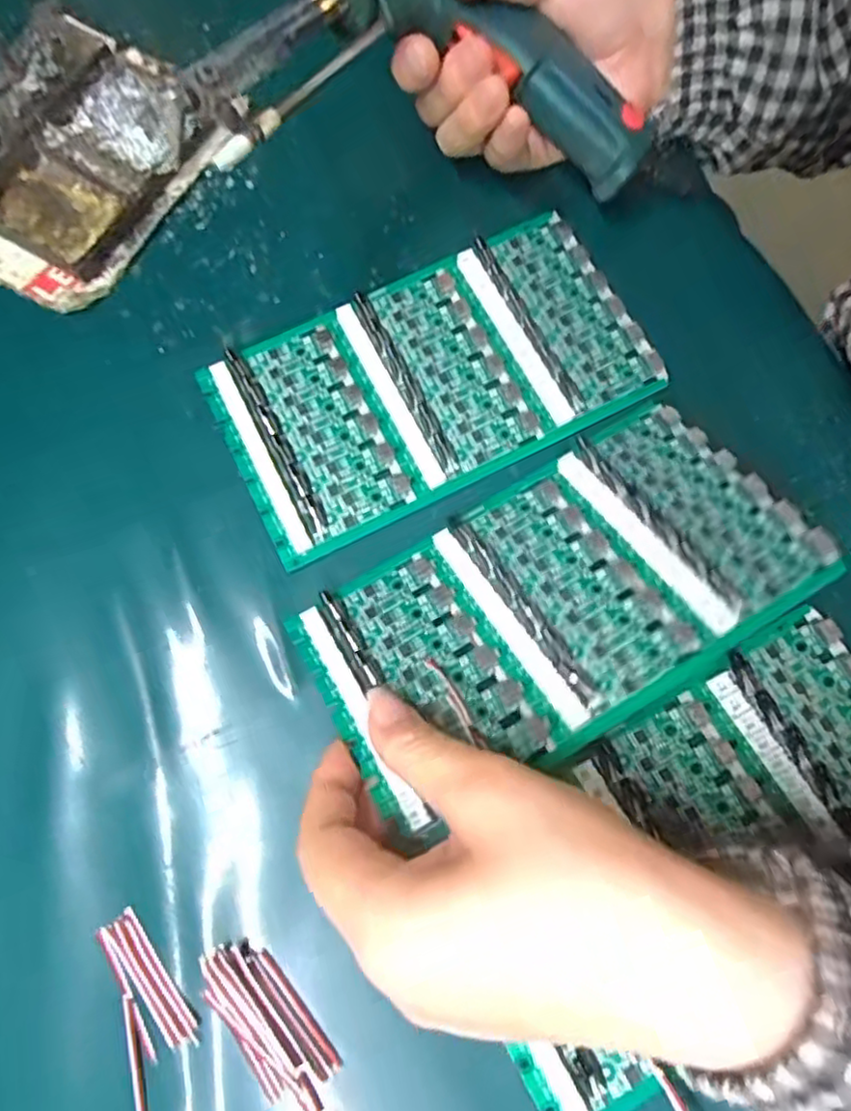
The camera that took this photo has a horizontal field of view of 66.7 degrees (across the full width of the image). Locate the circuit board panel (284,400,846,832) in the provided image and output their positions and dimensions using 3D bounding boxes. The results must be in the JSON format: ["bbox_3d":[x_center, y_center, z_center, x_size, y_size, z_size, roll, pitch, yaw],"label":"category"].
[{"bbox_3d":[0.048,0.015,0.249,0.186,0.008,0.106,-32,58,-7],"label":"circuit board panel"}]

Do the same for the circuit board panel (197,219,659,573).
[{"bbox_3d":[0.002,-0.080,0.291,0.186,0.006,0.103,-27,76,-5],"label":"circuit board panel"}]

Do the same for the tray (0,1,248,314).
[{"bbox_3d":[-0.178,-0.202,0.320,0.118,0.030,0.145,32,78,10],"label":"tray"}]

